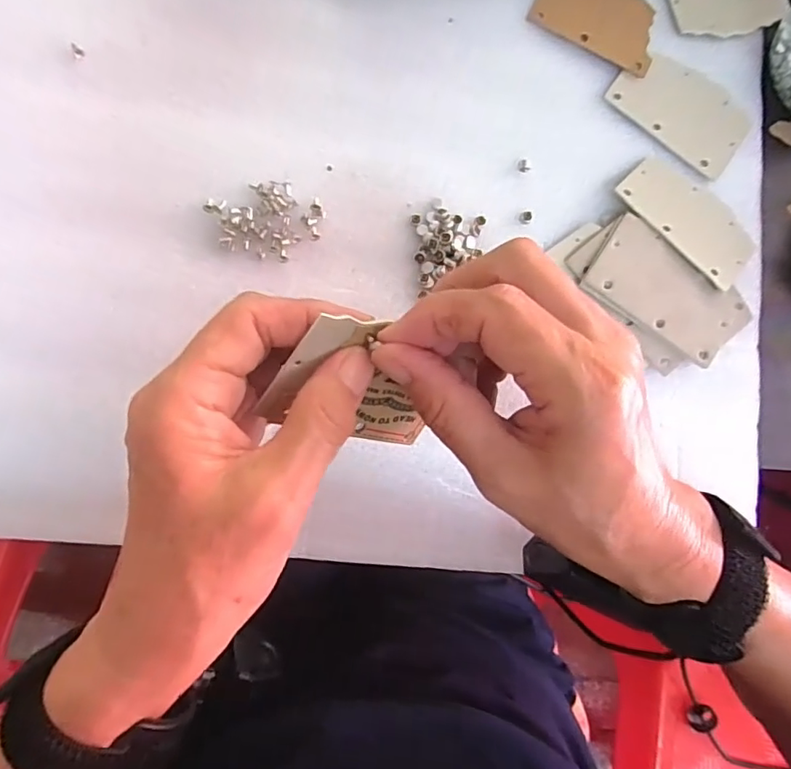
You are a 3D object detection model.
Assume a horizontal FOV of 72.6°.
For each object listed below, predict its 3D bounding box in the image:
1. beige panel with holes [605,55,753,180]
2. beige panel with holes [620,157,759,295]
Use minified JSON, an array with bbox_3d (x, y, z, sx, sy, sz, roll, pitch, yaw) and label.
[{"bbox_3d":[0.175,-0.169,0.328,0.083,0.004,0.054,37,80,-2],"label":"beige panel with holes"},{"bbox_3d":[0.173,-0.098,0.316,0.084,0.004,0.052,46,65,4],"label":"beige panel with holes"}]

